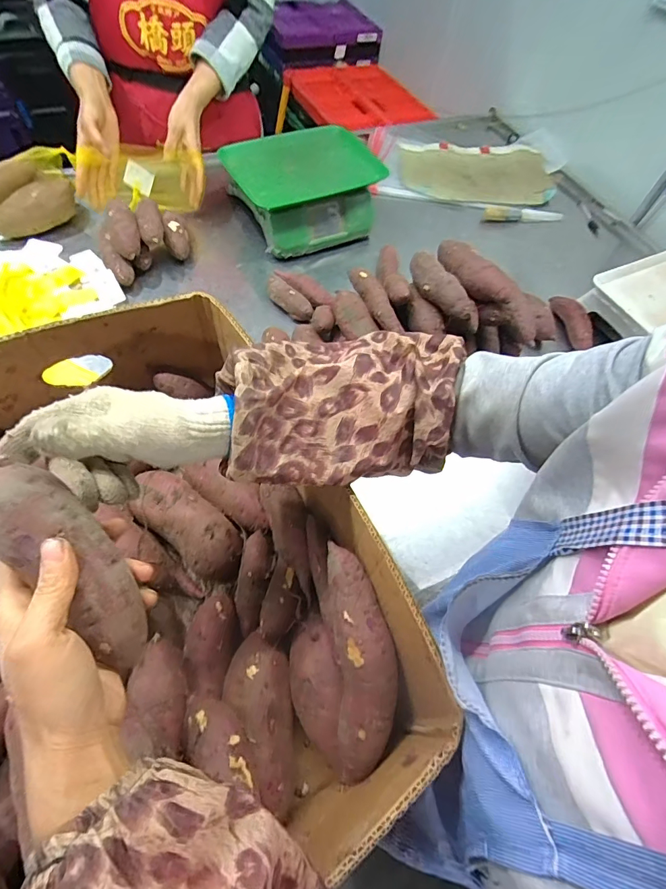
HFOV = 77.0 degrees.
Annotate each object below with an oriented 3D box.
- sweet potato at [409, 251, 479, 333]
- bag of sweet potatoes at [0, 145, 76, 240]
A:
[{"bbox_3d":[0.178,-0.258,0.678,0.062,0.048,0.168,-25,64,-15],"label":"sweet potato"},{"bbox_3d":[-0.577,-0.470,0.797,0.078,0.090,0.188,40,67,19],"label":"bag of sweet potatoes"}]

